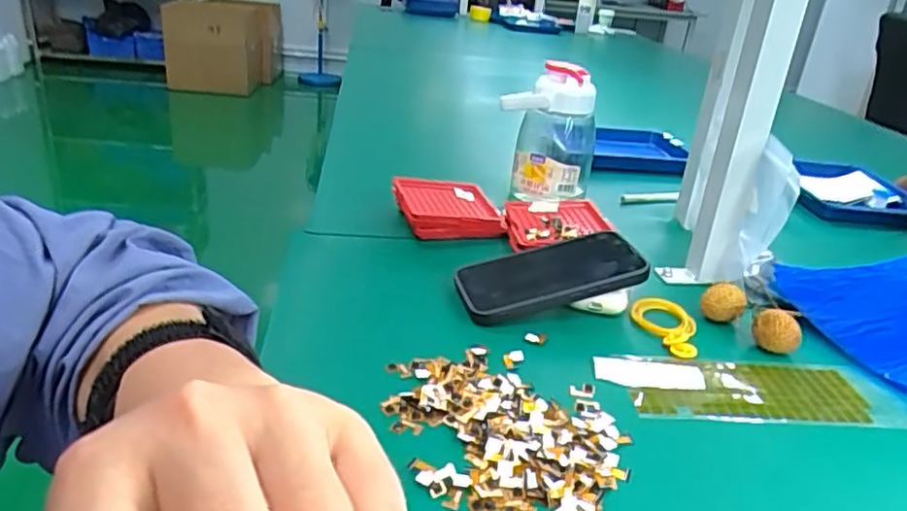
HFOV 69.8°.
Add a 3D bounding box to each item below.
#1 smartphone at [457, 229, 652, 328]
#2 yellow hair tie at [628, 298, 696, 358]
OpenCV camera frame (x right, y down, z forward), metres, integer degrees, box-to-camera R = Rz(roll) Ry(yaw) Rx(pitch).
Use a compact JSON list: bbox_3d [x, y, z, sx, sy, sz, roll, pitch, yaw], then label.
[{"bbox_3d":[0.083,0.016,0.570,0.158,0.016,0.082,-13,31,-10],"label":"smartphone"},{"bbox_3d":[0.181,0.058,0.559,0.055,0.009,0.071,15,26,14],"label":"yellow hair tie"}]

